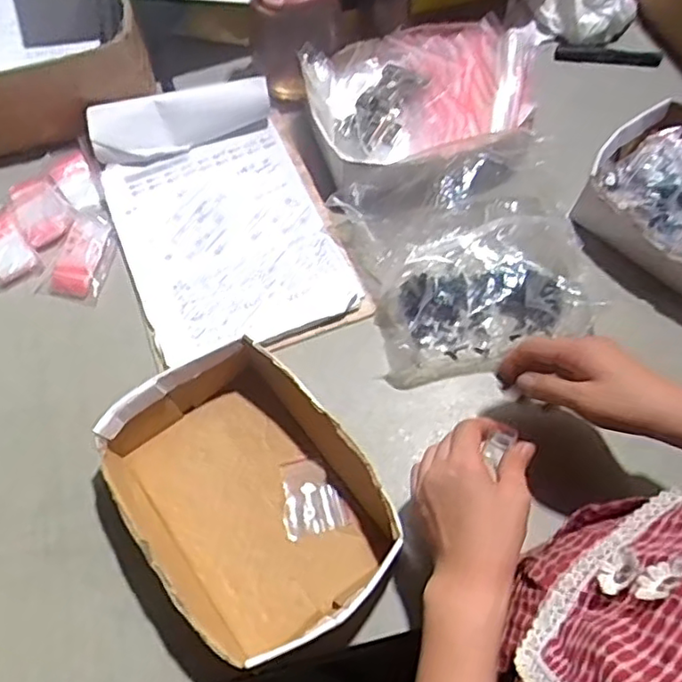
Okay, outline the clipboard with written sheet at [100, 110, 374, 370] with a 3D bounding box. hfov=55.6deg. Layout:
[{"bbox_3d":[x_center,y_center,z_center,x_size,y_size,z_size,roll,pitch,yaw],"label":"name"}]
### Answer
[{"bbox_3d":[-0.118,-0.110,0.698,0.224,0.019,0.282,-21,64,-9],"label":"clipboard with written sheet"}]

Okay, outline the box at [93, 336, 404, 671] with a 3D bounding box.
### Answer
[{"bbox_3d":[-0.079,0.133,0.554,0.184,0.063,0.253,-34,67,-14],"label":"box"}]

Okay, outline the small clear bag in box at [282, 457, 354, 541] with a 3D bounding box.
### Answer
[{"bbox_3d":[-0.027,0.140,0.586,0.056,0.009,0.068,-16,64,-6],"label":"small clear bag in box"}]

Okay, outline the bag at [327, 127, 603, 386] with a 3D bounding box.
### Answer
[{"bbox_3d":[0.127,-0.097,0.643,0.224,0.099,0.219,-15,64,-5],"label":"bag"}]

